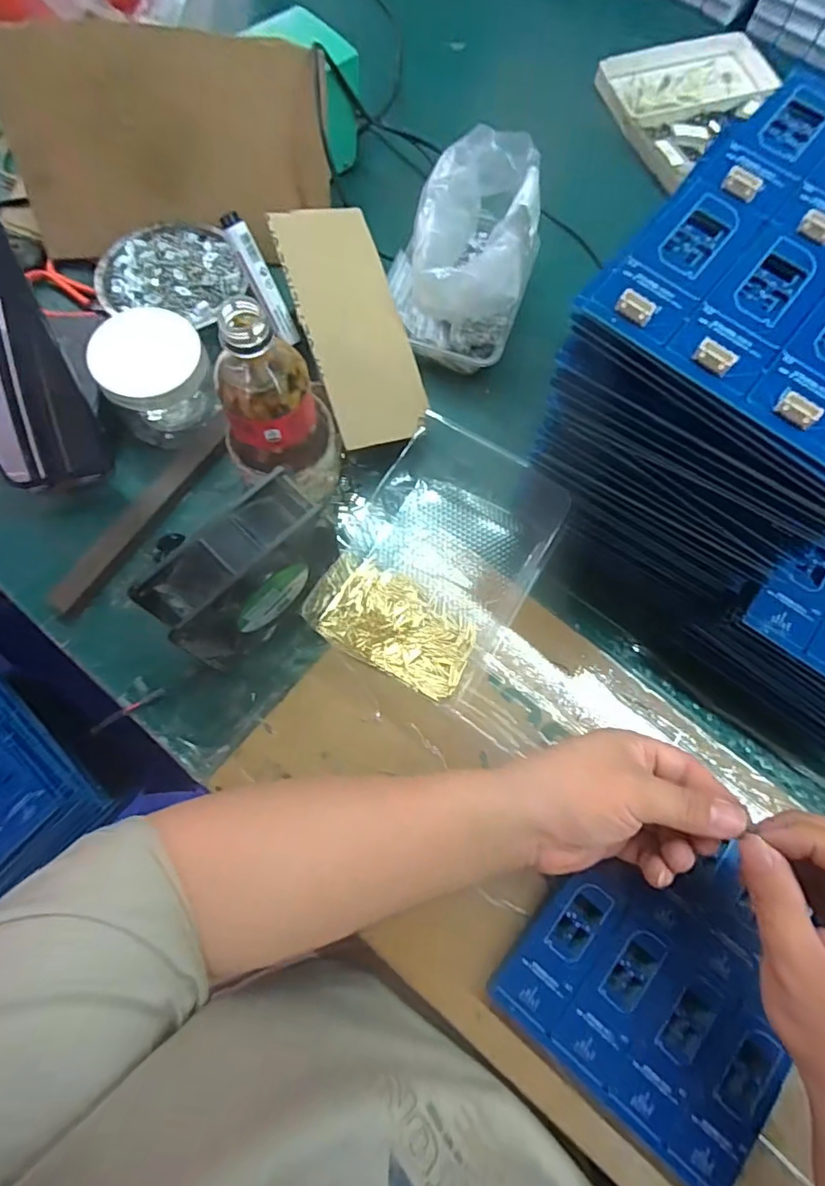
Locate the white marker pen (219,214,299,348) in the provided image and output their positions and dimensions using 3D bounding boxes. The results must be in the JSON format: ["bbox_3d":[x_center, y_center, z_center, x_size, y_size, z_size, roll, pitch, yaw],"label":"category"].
[{"bbox_3d":[-0.117,-0.243,0.429,0.019,0.093,0.017,-34,34,-10],"label":"white marker pen"}]

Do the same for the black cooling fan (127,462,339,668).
[{"bbox_3d":[-0.105,-0.007,0.364,0.048,0.117,0.120,41,76,10],"label":"black cooling fan"}]

